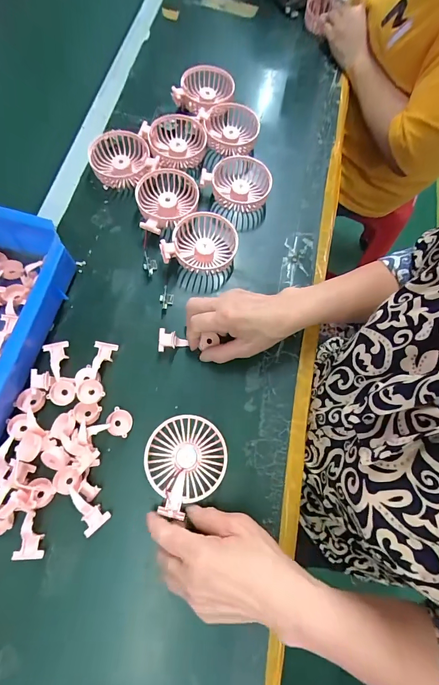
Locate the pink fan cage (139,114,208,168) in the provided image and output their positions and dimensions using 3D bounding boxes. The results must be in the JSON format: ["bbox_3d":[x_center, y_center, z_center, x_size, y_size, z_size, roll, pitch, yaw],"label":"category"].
[{"bbox_3d":[-0.070,-0.323,0.519,0.093,0.041,0.089,1,70,-2],"label":"pink fan cage"}]

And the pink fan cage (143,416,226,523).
[{"bbox_3d":[-0.037,0.130,0.371,0.088,0.025,0.090,1,70,-2],"label":"pink fan cage"}]

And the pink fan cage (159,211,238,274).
[{"bbox_3d":[-0.026,-0.140,0.468,0.096,0.035,0.091,19,71,5],"label":"pink fan cage"}]

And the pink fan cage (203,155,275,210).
[{"bbox_3d":[0.034,-0.243,0.510,0.089,0.040,0.097,43,74,12],"label":"pink fan cage"}]

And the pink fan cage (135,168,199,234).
[{"bbox_3d":[-0.085,-0.208,0.480,0.080,0.036,0.105,31,72,9],"label":"pink fan cage"}]

